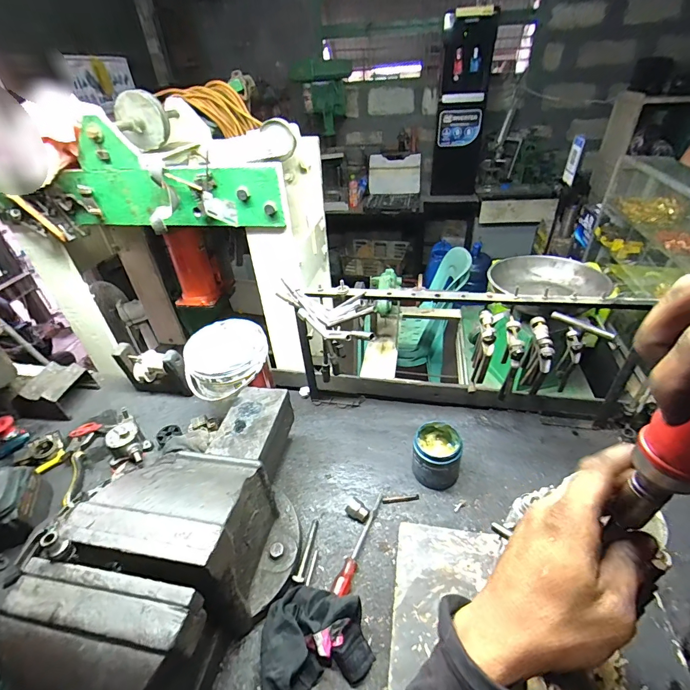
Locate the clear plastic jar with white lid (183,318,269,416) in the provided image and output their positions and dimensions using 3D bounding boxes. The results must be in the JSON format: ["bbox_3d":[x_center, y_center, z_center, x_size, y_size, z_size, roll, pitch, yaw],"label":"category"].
[{"bbox_3d":[-0.260,0.035,0.821,0.170,0.096,0.174,-2,38,2],"label":"clear plastic jar with white lid"}]

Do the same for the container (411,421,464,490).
[{"bbox_3d":[0.180,0.220,0.735,0.086,0.095,0.090,-2,38,2],"label":"container"}]

